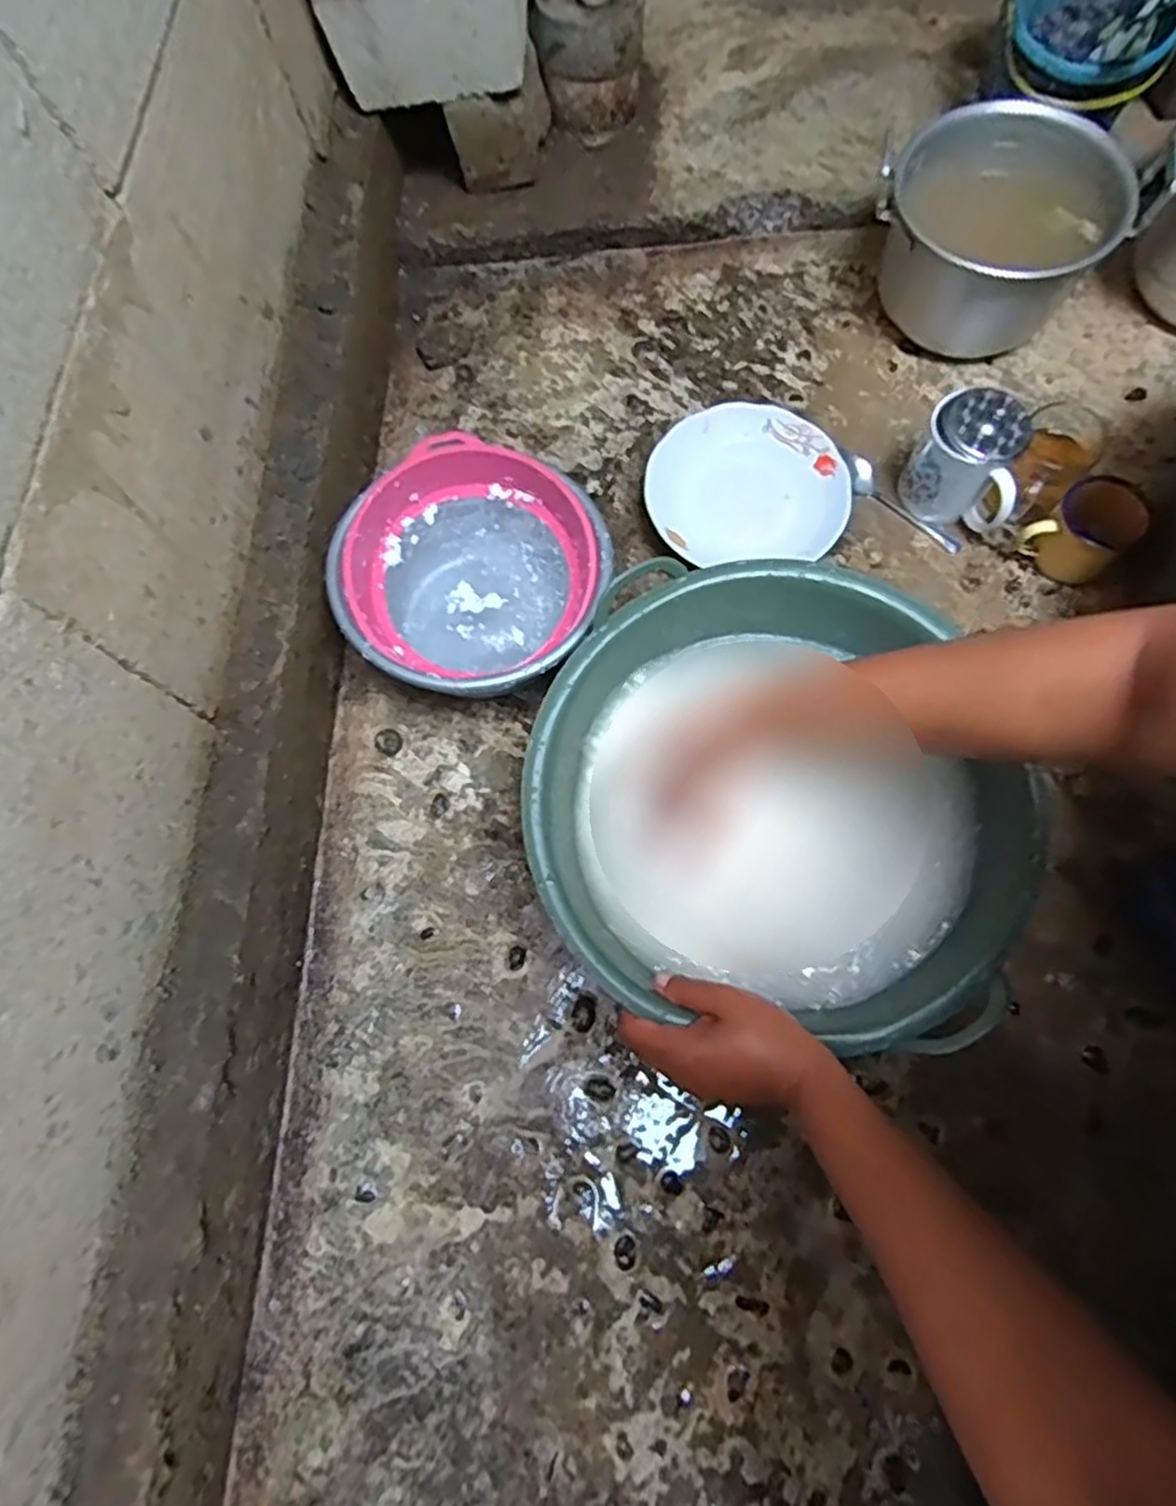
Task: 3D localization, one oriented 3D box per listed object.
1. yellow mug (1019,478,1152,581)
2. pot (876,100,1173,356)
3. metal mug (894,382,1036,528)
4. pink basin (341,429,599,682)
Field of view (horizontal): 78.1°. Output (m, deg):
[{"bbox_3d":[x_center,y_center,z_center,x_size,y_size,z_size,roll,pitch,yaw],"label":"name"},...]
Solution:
[{"bbox_3d":[0.460,-0.204,0.675,0.077,0.065,0.072,-40,74,-8],"label":"yellow mug"},{"bbox_3d":[0.402,-0.514,0.736,0.197,0.139,0.215,-1,72,4],"label":"pot"},{"bbox_3d":[0.359,-0.274,0.686,0.099,0.103,0.073,23,76,11],"label":"metal mug"},{"bbox_3d":[-0.100,-0.163,0.652,0.200,0.088,0.196,-1,72,4],"label":"pink basin"}]

